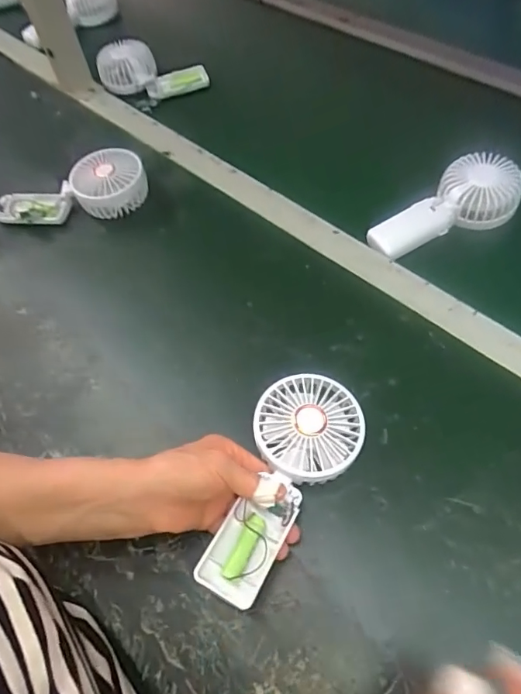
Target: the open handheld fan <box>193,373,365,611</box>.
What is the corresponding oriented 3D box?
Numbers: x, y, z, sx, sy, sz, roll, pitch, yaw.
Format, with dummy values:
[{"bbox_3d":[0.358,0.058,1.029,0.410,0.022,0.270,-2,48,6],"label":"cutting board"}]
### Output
[{"bbox_3d":[0.017,0.104,0.366,0.080,0.035,0.178,25,64,14],"label":"open handheld fan"}]

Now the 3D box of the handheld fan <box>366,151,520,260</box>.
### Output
[{"bbox_3d":[0.200,-0.152,0.529,0.174,0.041,0.077,-28,62,-2],"label":"handheld fan"}]

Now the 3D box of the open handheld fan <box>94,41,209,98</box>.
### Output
[{"bbox_3d":[-0.165,-0.412,0.711,0.178,0.052,0.055,16,61,14],"label":"open handheld fan"}]

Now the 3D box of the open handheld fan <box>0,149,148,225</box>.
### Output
[{"bbox_3d":[-0.231,-0.189,0.585,0.196,0.043,0.082,-9,58,12],"label":"open handheld fan"}]

